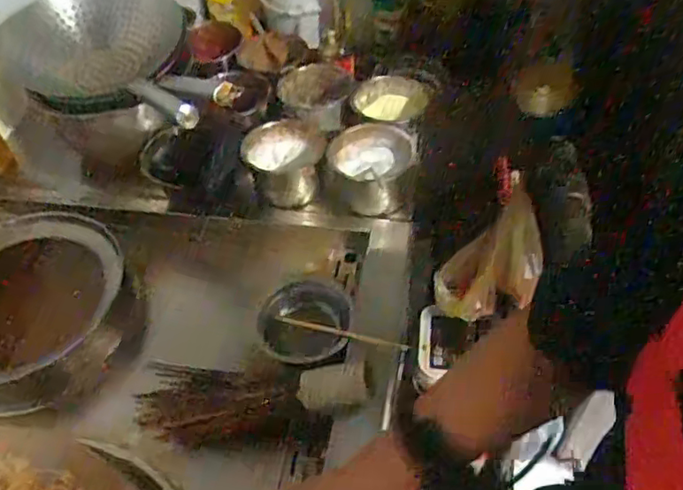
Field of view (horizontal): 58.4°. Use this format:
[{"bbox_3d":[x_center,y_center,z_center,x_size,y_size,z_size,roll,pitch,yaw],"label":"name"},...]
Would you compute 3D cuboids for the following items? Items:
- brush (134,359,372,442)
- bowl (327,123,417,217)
[{"bbox_3d":[-0.108,0.194,0.764,0.281,0.069,0.081,0,48,5],"label":"brush"},{"bbox_3d":[0.048,-0.120,0.961,0.126,0.080,0.116,-4,48,1],"label":"bowl"}]

